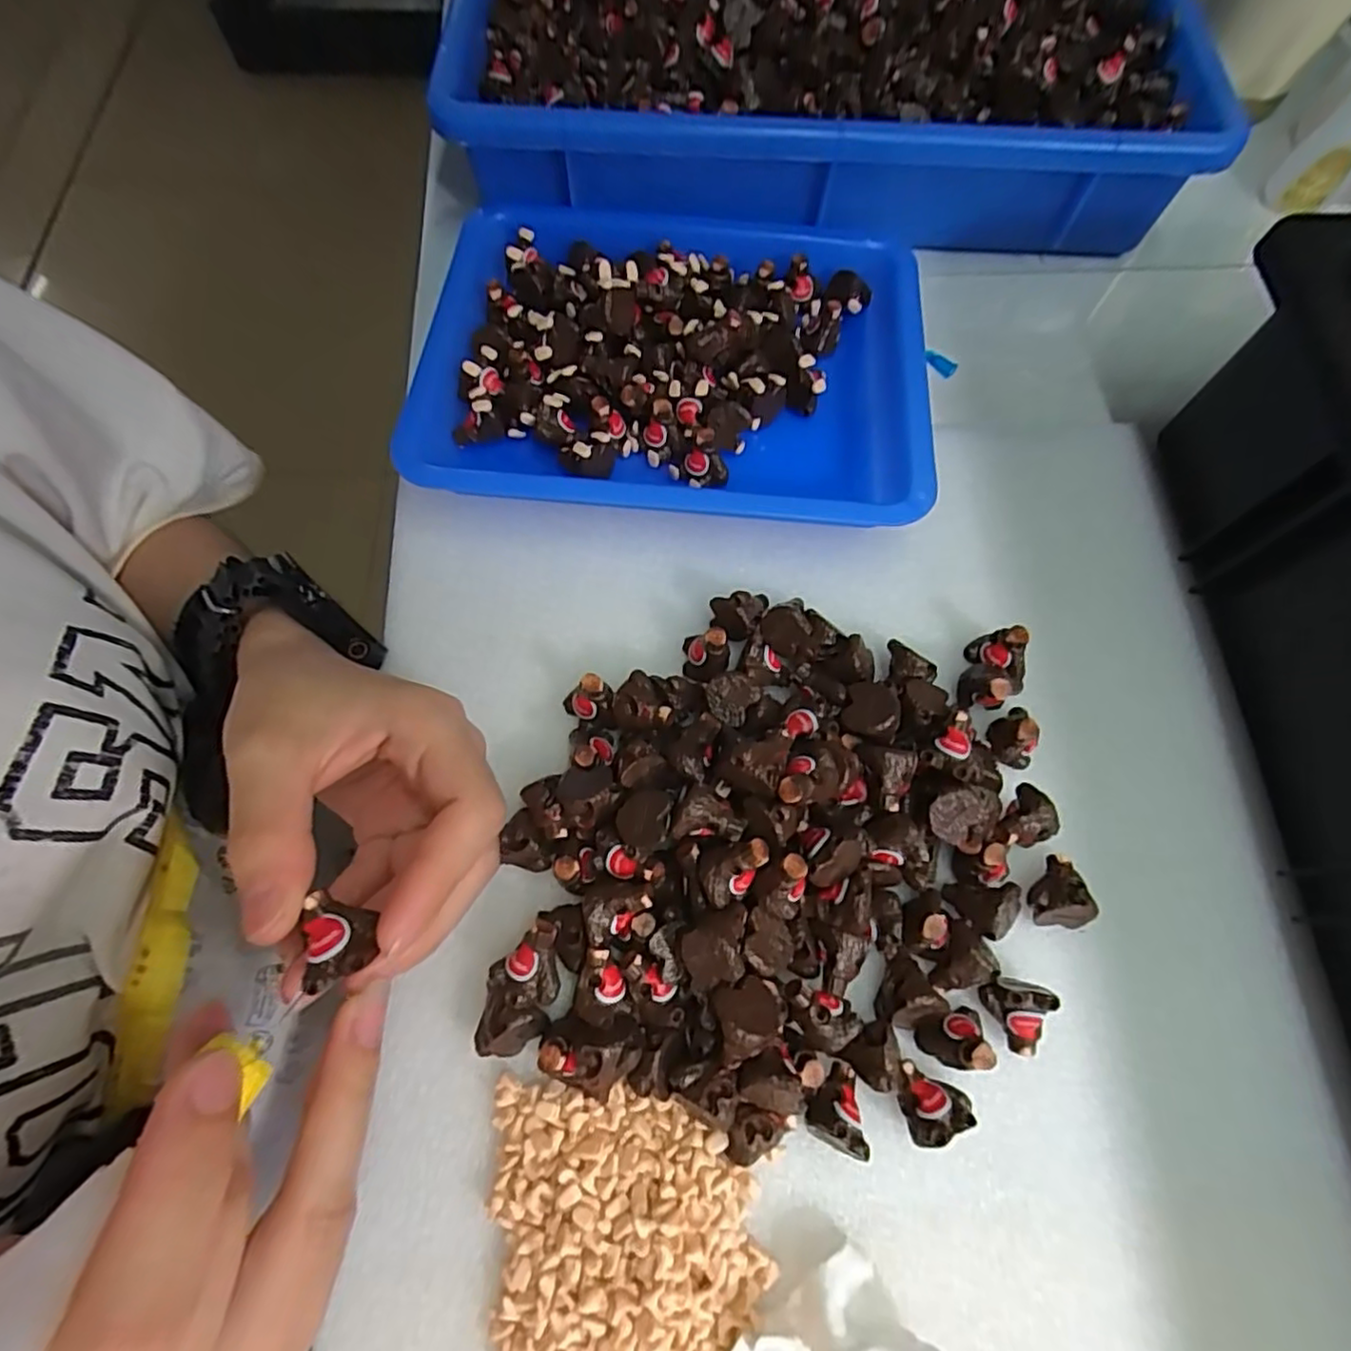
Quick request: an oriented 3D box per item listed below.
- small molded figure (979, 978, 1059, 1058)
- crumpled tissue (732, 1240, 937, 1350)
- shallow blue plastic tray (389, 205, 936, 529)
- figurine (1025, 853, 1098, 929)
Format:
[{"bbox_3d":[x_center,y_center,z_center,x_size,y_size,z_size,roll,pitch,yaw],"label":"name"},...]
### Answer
[{"bbox_3d":[0.110,0.111,0.214,0.020,0.018,0.021,0,69,-1],"label":"small molded figure"},{"bbox_3d":[0.038,0.187,0.185,0.064,0.018,0.029,-17,70,-8],"label":"crumpled tissue"},{"bbox_3d":[0.001,-0.140,0.294,0.221,0.033,0.167,5,69,1],"label":"shallow blue plastic tray"},{"bbox_3d":[0.132,0.077,0.227,0.020,0.014,0.024,-21,71,-9],"label":"figurine"}]

